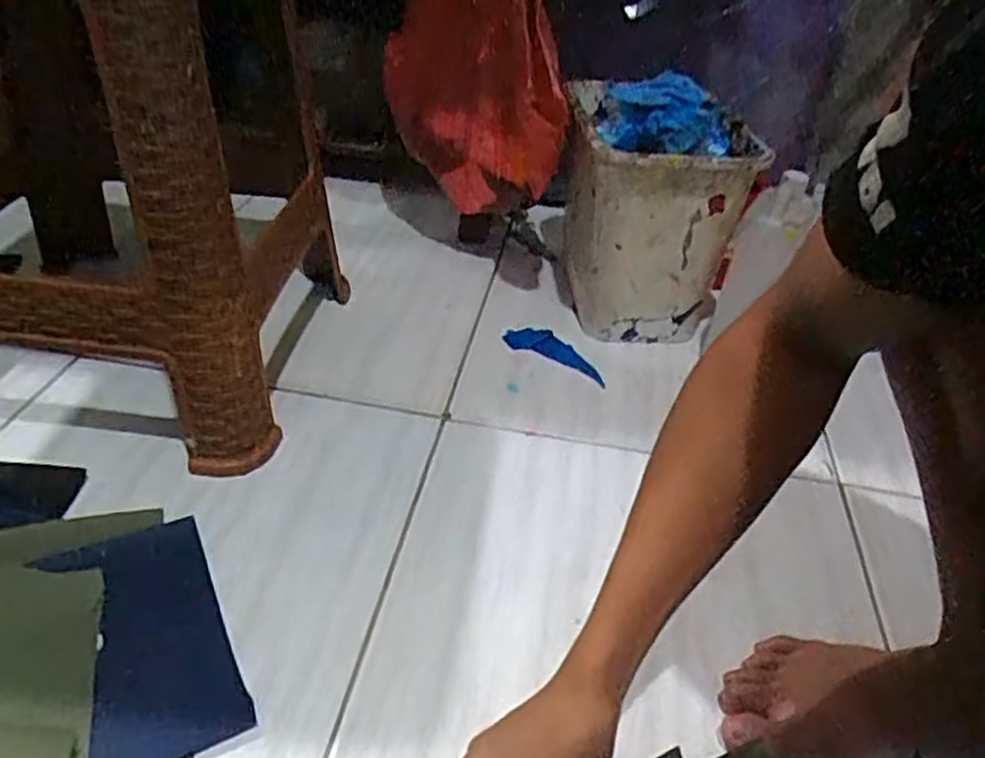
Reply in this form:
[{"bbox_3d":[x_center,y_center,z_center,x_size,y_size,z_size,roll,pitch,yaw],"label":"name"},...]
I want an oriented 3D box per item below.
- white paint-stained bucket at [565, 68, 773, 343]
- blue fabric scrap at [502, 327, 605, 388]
[{"bbox_3d":[0.178,-0.208,0.934,0.187,0.263,0.254,2,38,-5],"label":"white paint-stained bucket"},{"bbox_3d":[0.079,-0.032,0.903,0.131,0.007,0.058,28,43,25],"label":"blue fabric scrap"}]

